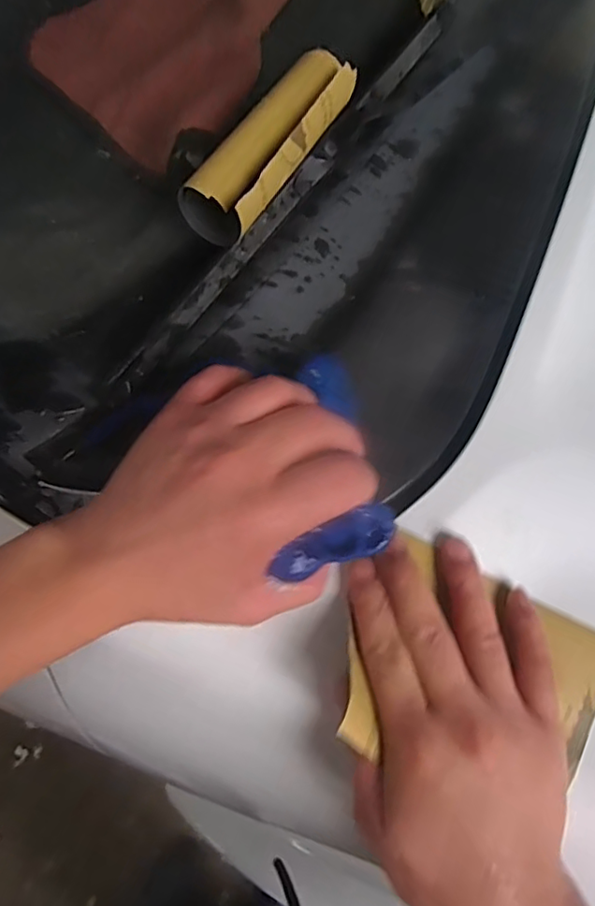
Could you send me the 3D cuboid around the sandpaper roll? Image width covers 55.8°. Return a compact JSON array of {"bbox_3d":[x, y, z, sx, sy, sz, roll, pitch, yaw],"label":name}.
[{"bbox_3d":[-0.017,-0.193,0.348,0.044,0.040,0.147,26,64,13],"label":"sandpaper roll"}]

